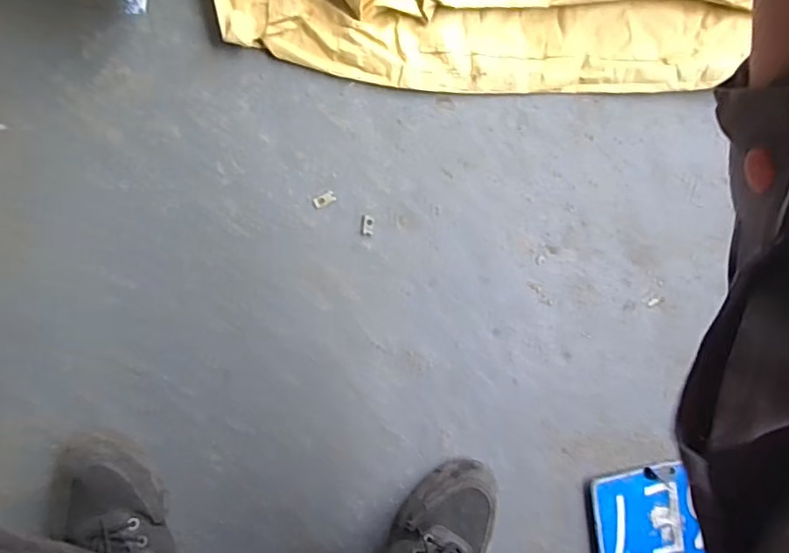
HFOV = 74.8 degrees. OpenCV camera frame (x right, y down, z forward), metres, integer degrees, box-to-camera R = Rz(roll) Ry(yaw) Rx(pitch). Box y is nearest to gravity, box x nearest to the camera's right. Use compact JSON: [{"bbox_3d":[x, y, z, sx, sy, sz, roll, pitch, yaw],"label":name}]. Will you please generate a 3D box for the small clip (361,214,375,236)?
[{"bbox_3d":[-0.030,-0.058,0.587,0.014,0.004,0.023,6,87,-9],"label":"small clip"}]

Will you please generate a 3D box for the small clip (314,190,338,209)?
[{"bbox_3d":[-0.079,-0.086,0.583,0.026,0.004,0.013,-30,93,-9],"label":"small clip"}]

